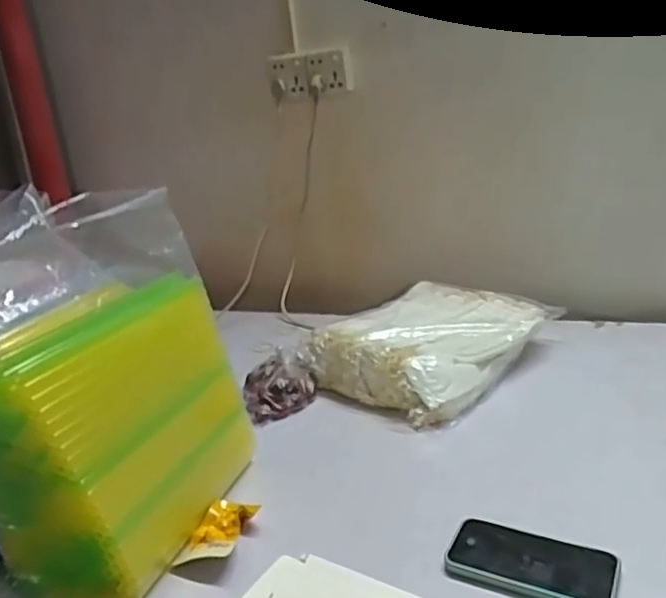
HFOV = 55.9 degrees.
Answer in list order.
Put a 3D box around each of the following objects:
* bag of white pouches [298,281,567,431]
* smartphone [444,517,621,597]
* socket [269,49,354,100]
[{"bbox_3d":[0.173,0.069,1.081,0.272,0.084,0.378,11,25,42],"label":"bag of white pouches"},{"bbox_3d":[0.199,0.261,0.626,0.158,0.014,0.085,6,22,32],"label":"smartphone"},{"bbox_3d":[-0.045,-0.463,1.297,0.171,0.084,0.044,5,21,30],"label":"socket"}]

